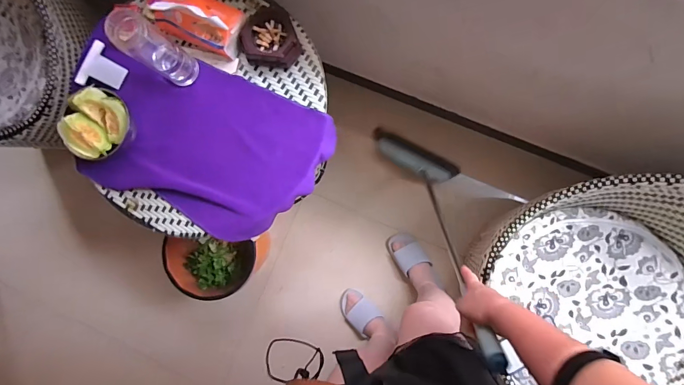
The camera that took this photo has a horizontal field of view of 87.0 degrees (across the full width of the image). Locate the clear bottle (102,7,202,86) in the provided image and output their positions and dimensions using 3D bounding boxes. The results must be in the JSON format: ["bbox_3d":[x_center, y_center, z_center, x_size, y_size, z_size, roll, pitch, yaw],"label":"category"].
[{"bbox_3d":[-0.359,-0.274,0.710,0.069,0.229,0.072,0,87,5],"label":"clear bottle"}]

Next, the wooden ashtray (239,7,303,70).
[{"bbox_3d":[-0.147,-0.336,0.766,0.124,0.049,0.126,0,87,5],"label":"wooden ashtray"}]

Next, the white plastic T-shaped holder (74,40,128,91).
[{"bbox_3d":[-0.510,-0.261,0.774,0.009,0.080,0.095,27,87,34],"label":"white plastic T-shaped holder"}]

